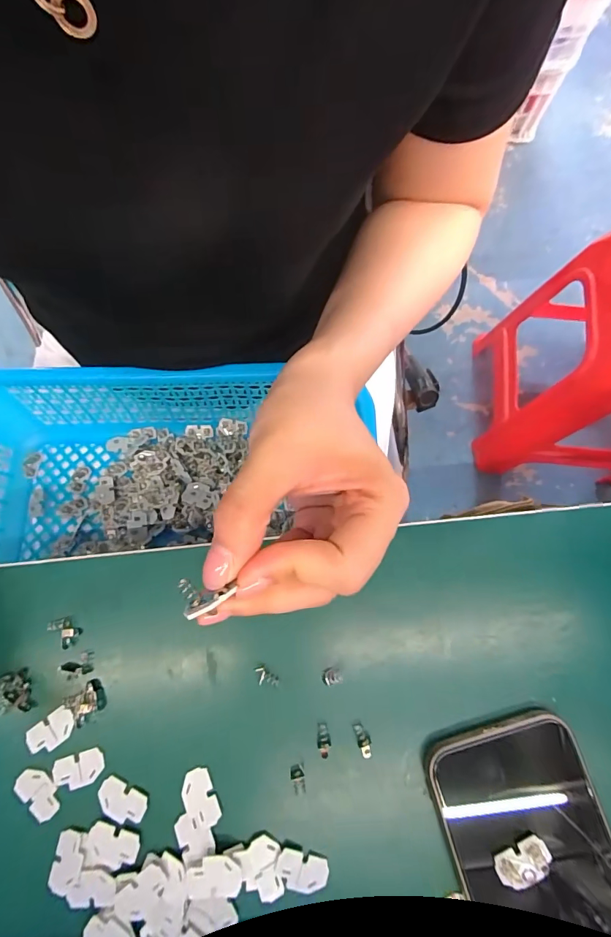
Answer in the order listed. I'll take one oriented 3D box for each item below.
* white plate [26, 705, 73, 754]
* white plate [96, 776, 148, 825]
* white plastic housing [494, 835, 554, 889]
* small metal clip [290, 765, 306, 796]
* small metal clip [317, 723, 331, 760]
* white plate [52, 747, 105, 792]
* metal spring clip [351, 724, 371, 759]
[{"bbox_3d":[-0.136,0.141,0.223,0.027,0.004,0.016,-37,80,-8],"label":"white plate"},{"bbox_3d":[-0.095,0.173,0.215,0.026,0.004,0.016,28,79,6],"label":"white plate"},{"bbox_3d":[0.105,0.190,0.199,0.026,0.006,0.015,-31,79,-7],"label":"white plastic housing"},{"bbox_3d":[-0.004,0.163,0.217,0.007,0.004,0.014,-6,77,-2],"label":"small metal clip"},{"bbox_3d":[0.010,0.145,0.222,0.007,0.004,0.016,-7,77,-2],"label":"small metal clip"},{"bbox_3d":[-0.120,0.159,0.219,0.026,0.004,0.016,-16,78,-4],"label":"white plate"},{"bbox_3d":[0.031,0.145,0.223,0.007,0.004,0.016,-17,78,-4],"label":"metal spring clip"}]

